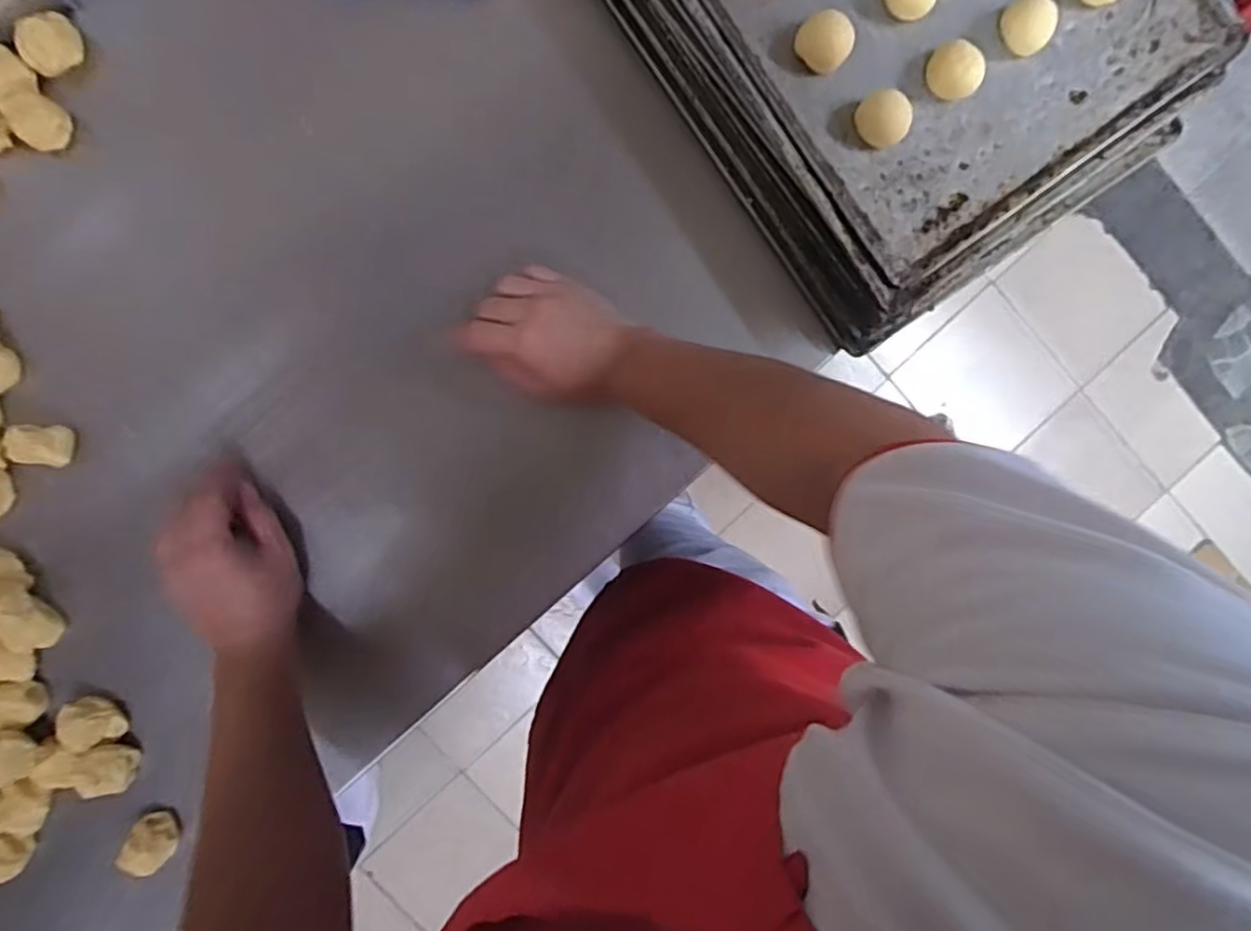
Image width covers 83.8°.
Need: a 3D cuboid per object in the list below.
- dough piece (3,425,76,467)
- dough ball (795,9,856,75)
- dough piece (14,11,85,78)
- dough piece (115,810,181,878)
[{"bbox_3d":[-0.462,-0.015,0.547,0.047,0.020,0.032,0,91,-4],"label":"dough piece"},{"bbox_3d":[0.145,-0.309,0.508,0.038,0.023,0.032,39,89,-4],"label":"dough ball"},{"bbox_3d":[-0.437,-0.320,0.525,0.044,0.024,0.036,-42,94,-2],"label":"dough piece"},{"bbox_3d":[-0.384,0.305,0.568,0.037,0.041,0.038,0,91,-4],"label":"dough piece"}]

